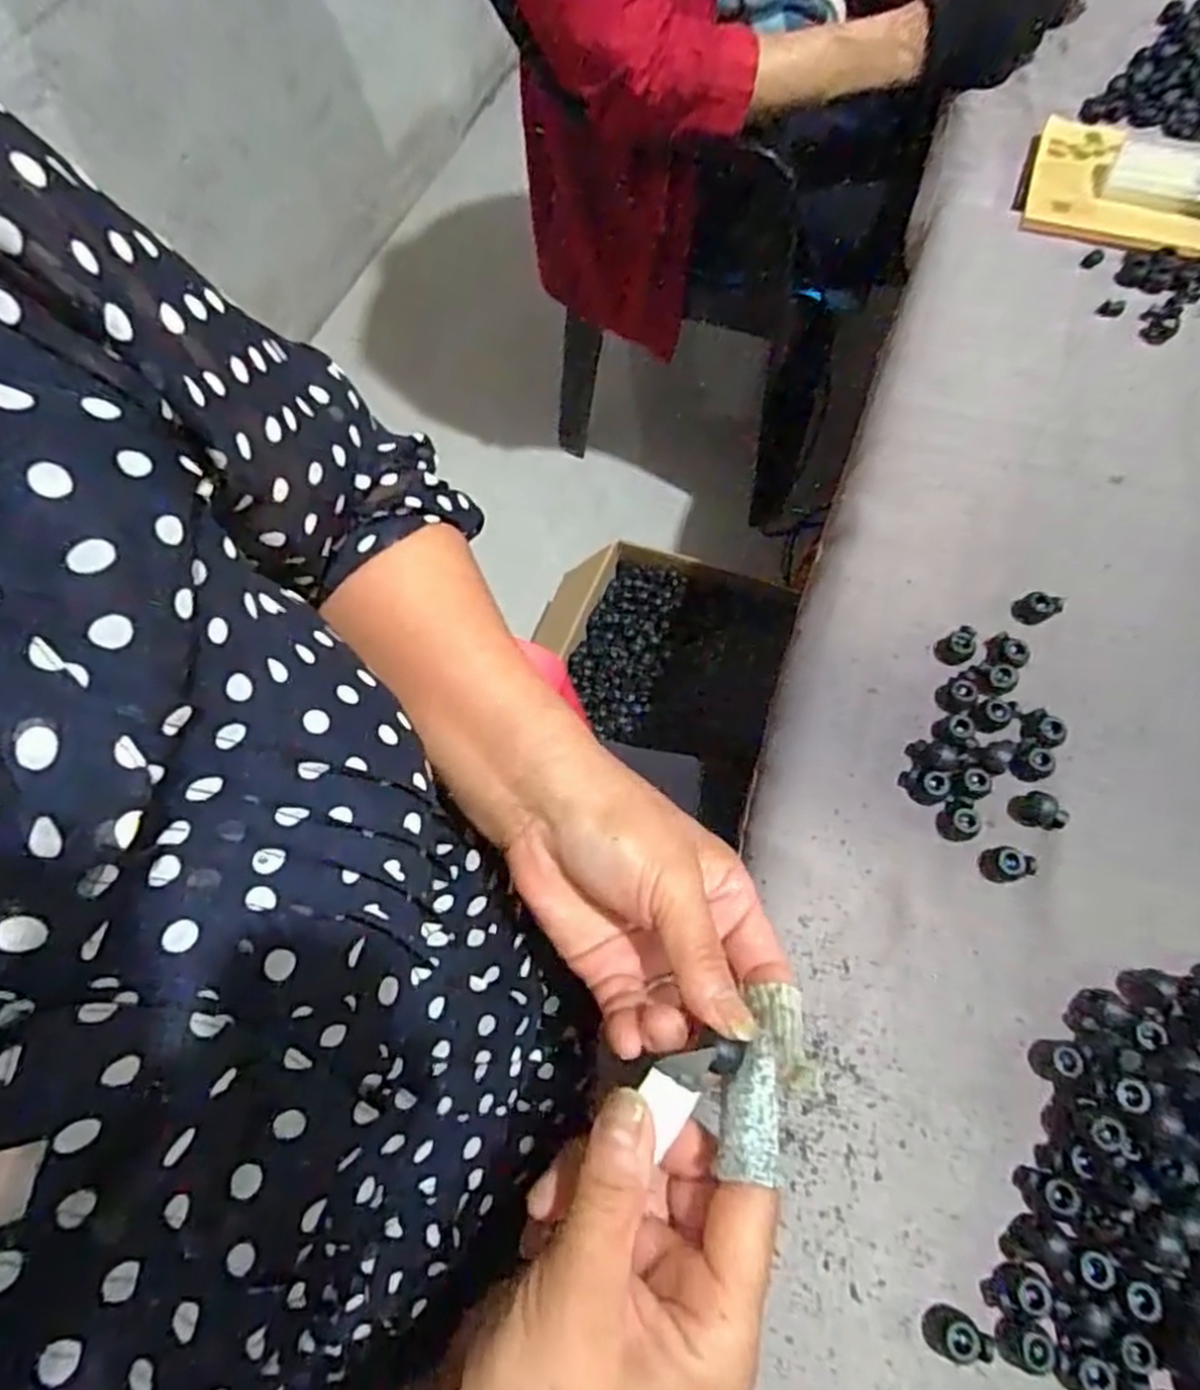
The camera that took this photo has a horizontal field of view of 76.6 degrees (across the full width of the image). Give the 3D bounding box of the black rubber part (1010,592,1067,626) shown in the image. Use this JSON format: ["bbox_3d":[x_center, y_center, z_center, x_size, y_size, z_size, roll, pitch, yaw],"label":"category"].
[{"bbox_3d":[0.227,-0.046,0.394,0.025,0.007,0.016,-21,67,-7],"label":"black rubber part"}]

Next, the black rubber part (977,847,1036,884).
[{"bbox_3d":[0.185,0.077,0.343,0.023,0.010,0.015,-3,66,1],"label":"black rubber part"}]

